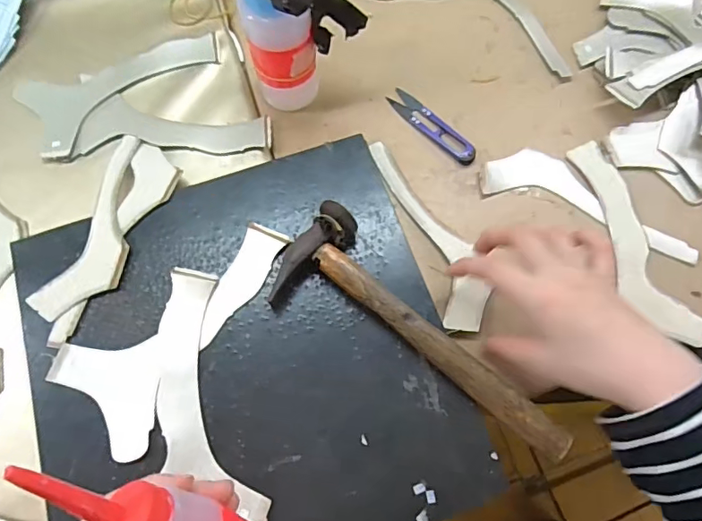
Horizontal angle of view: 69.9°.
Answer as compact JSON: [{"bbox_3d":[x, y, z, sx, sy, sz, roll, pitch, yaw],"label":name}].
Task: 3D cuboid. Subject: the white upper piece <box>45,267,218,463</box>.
[{"bbox_3d":[-0.159,0.063,0.369,0.086,0.005,0.134,25,72,5],"label":"white upper piece"}]

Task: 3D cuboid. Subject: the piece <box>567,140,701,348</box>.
[{"bbox_3d":[0.239,-0.017,0.430,0.040,0.005,0.189,-21,74,5],"label":"piece"}]

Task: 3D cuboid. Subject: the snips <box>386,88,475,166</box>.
[{"bbox_3d":[0.074,-0.124,0.462,0.024,0.012,0.098,-42,76,-13],"label":"snips"}]

